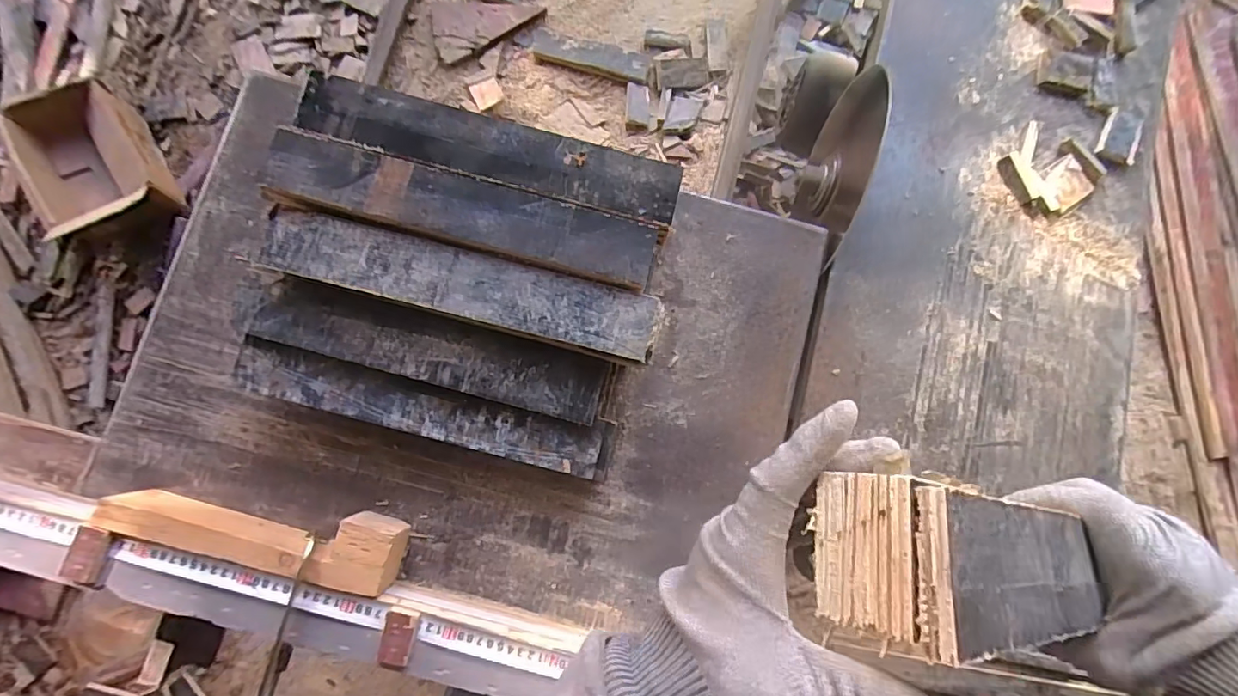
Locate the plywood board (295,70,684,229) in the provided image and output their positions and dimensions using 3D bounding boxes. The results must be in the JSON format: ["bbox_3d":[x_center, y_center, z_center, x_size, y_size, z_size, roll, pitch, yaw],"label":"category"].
[{"bbox_3d":[-0.122,-0.193,0.518,0.366,0.008,0.061,15,83,-2],"label":"plywood board"}]

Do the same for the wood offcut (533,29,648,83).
[{"bbox_3d":[-0.036,-0.399,0.729,0.162,0.010,0.047,15,82,-1],"label":"wood offcut"}]

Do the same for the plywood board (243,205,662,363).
[{"bbox_3d":[-0.147,-0.061,0.516,0.377,0.008,0.065,14,83,-2],"label":"plywood board"}]

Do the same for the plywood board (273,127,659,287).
[{"bbox_3d":[-0.146,-0.132,0.510,0.364,0.014,0.068,13,83,-2],"label":"plywood board"}]

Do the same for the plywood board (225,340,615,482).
[{"bbox_3d":[-0.193,0.065,0.545,0.376,0.018,0.065,14,83,-2],"label":"plywood board"}]

